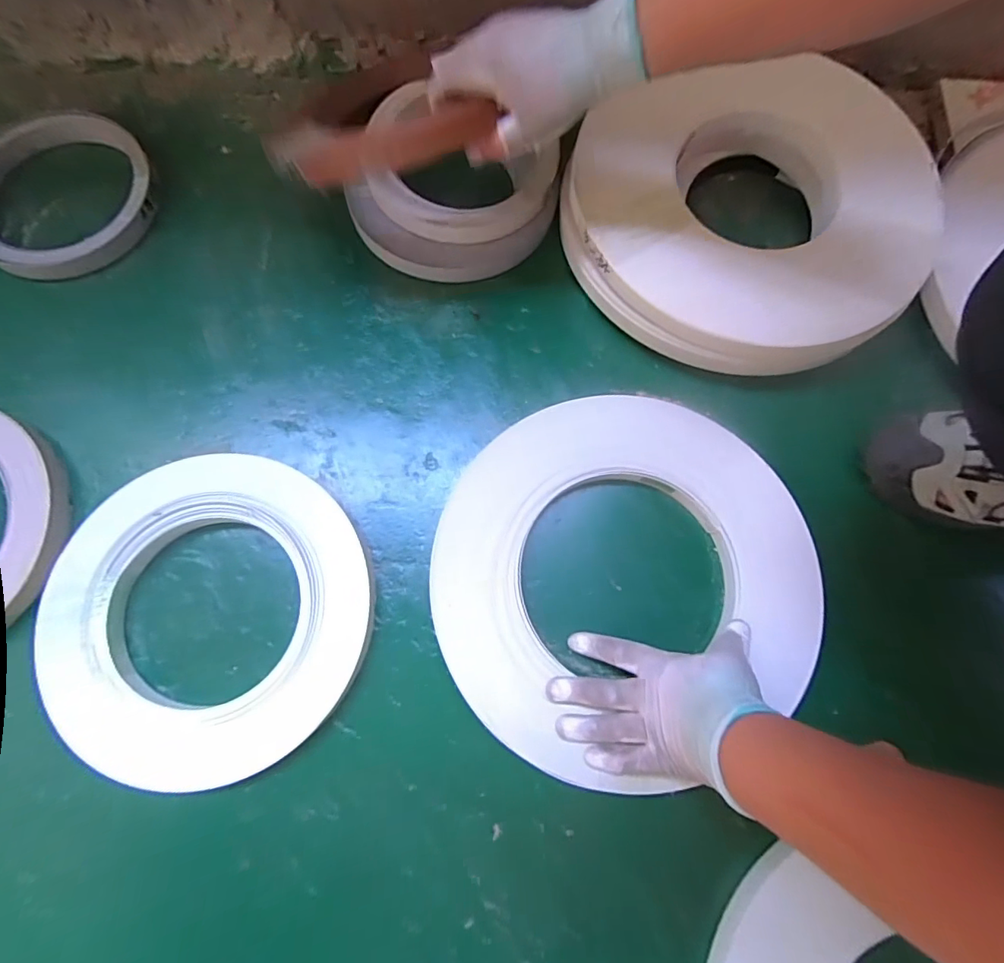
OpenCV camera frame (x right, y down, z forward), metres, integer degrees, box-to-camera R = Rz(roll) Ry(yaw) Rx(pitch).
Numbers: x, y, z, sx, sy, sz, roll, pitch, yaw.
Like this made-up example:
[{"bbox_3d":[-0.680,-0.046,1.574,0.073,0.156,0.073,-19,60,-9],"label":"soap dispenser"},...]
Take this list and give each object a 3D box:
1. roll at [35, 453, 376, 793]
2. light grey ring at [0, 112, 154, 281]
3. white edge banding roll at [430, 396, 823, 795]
[{"bbox_3d":[-0.262,0.114,0.451,0.276,0.034,0.274,-1,75,-1],"label":"roll"},{"bbox_3d":[-0.503,-0.331,0.566,0.199,0.026,0.207,0,75,-1],"label":"light grey ring"},{"bbox_3d":[0.112,0.090,0.463,0.343,0.023,0.340,0,75,-1],"label":"white edge banding roll"}]

